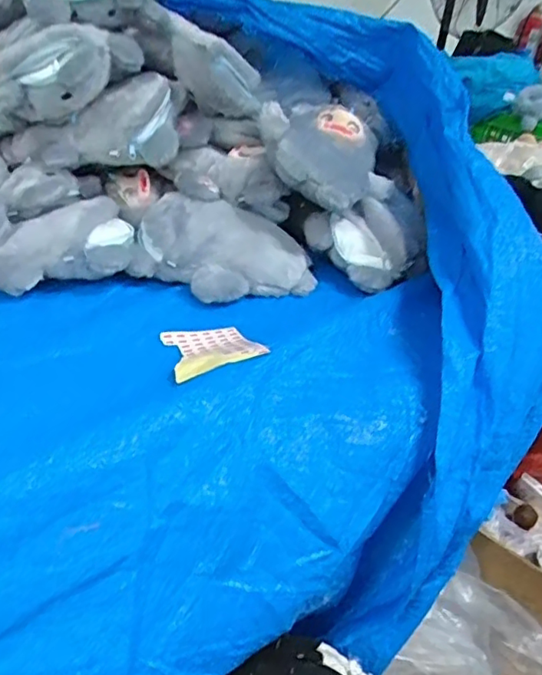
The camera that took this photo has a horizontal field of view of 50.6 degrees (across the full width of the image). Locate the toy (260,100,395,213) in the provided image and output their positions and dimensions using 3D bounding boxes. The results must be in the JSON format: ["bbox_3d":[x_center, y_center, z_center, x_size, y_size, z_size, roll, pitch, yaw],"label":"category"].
[{"bbox_3d":[0.065,-0.214,0.658,0.156,0.076,0.168,8,31,2],"label":"toy"}]

